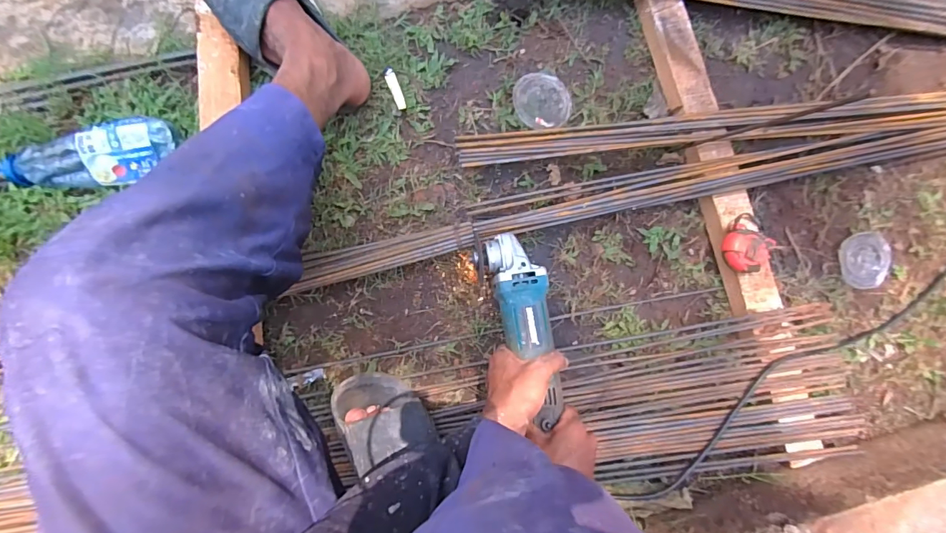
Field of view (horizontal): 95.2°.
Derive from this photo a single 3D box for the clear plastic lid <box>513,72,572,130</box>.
[{"bbox_3d":[0.106,-0.252,0.656,0.087,0.015,0.089,0,85,-5],"label":"clear plastic lid"}]

